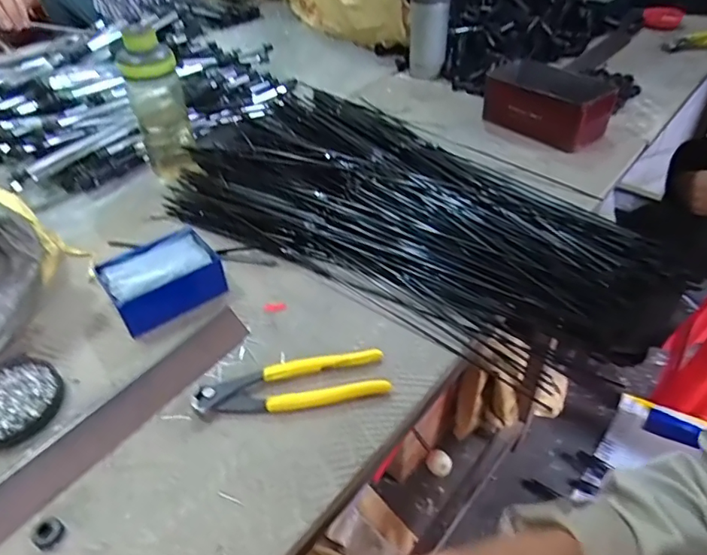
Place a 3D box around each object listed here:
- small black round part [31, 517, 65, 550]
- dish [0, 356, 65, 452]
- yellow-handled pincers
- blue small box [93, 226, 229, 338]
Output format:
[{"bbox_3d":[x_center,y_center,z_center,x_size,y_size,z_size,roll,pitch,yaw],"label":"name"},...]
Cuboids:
[{"bbox_3d":[-0.214,0.178,0.357,0.018,0.011,0.019,-1,43,1],"label":"small black round part"},{"bbox_3d":[-0.297,0.108,0.441,0.085,0.012,0.082,-1,43,1],"label":"dish"},{"bbox_3d":[-0.053,0.092,0.438,0.160,0.011,0.042,-8,43,-6],"label":"yellow-handled pincers"},{"bbox_3d":[-0.197,0.001,0.529,0.108,0.038,0.085,-31,50,-28],"label":"blue small box"}]

